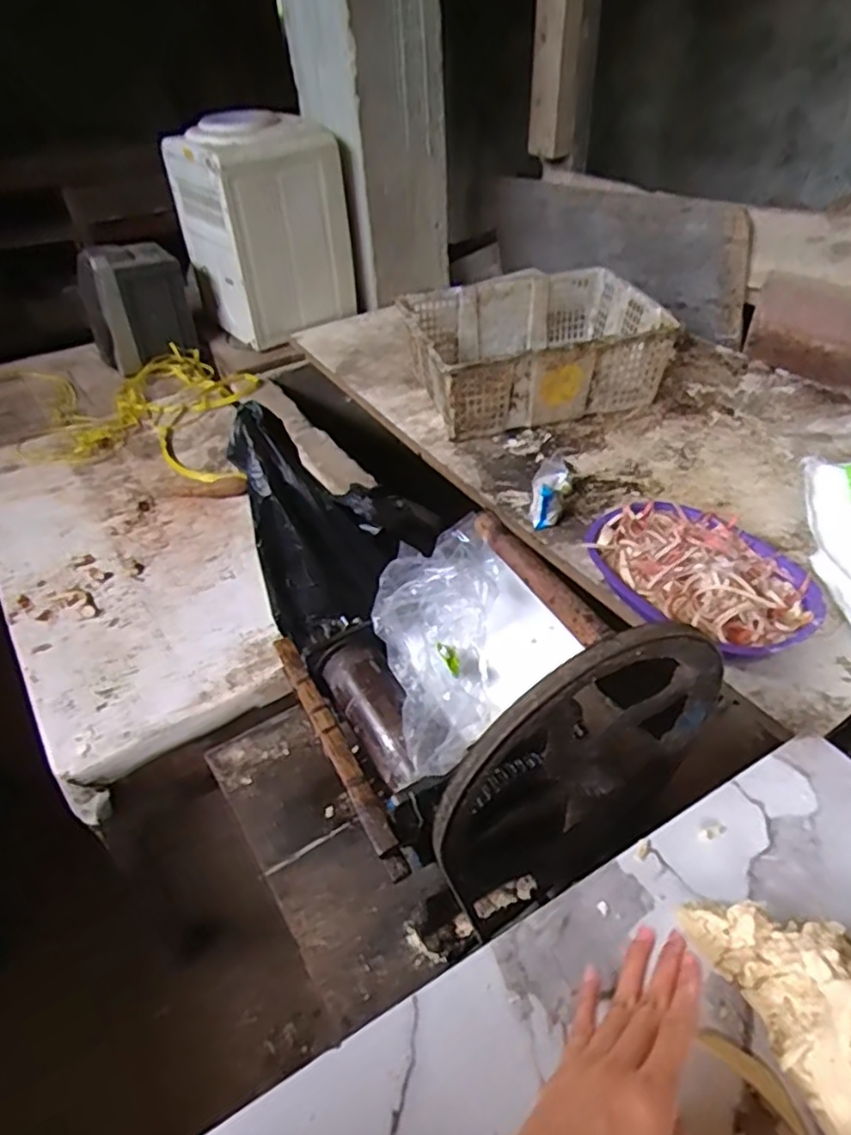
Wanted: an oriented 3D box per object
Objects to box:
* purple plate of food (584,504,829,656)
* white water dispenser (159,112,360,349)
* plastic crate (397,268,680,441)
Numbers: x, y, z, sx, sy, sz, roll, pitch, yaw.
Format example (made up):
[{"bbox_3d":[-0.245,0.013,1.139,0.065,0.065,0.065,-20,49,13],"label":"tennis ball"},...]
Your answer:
[{"bbox_3d":[0.365,0.011,0.888,0.230,0.076,0.294,-20,45,-17],"label":"purple plate of food"},{"bbox_3d":[-0.390,-0.807,1.594,0.301,0.421,0.326,-30,48,-26],"label":"white water dispenser"},{"bbox_3d":[0.209,-0.437,1.376,0.474,0.183,0.352,-12,43,-9],"label":"plastic crate"}]

